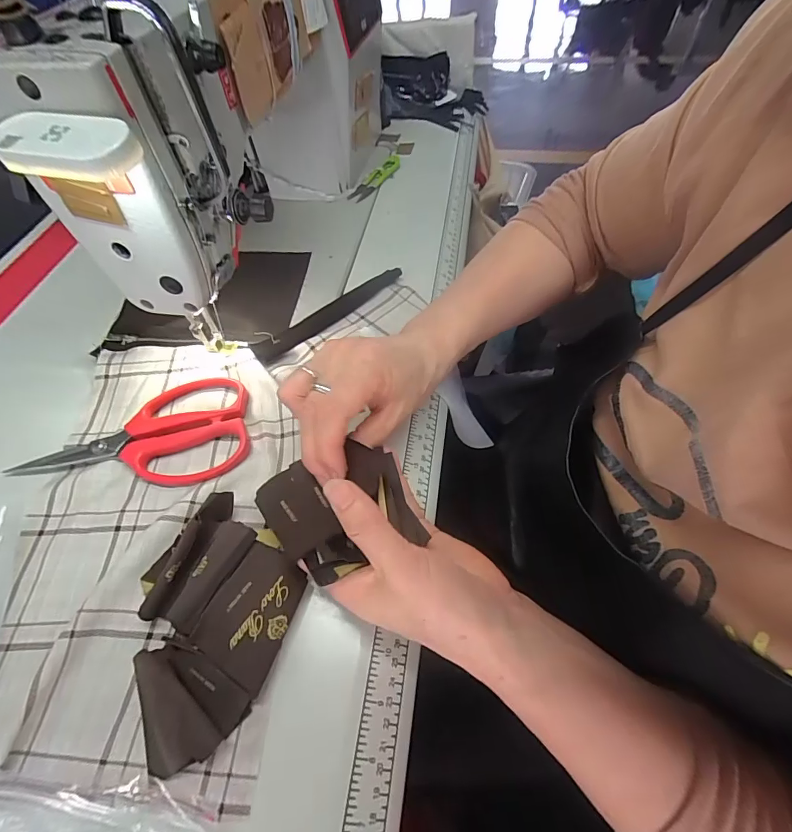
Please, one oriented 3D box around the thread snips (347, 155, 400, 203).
[{"bbox_3d":[-0.024,-0.311,0.555,0.024,0.016,0.108,31,62,23],"label":"thread snips"}]

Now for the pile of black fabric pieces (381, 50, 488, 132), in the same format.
[{"bbox_3d":[0.060,-0.501,0.651,0.159,0.070,0.124,3,55,6],"label":"pile of black fabric pieces"}]

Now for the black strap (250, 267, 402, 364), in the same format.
[{"bbox_3d":[-0.062,-0.101,0.407,0.168,0.007,0.029,-40,61,-22],"label":"black strap"}]

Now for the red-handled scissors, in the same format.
[{"bbox_3d":[-0.205,0.017,0.332,0.174,0.011,0.092,-10,54,-3],"label":"red-handled scissors"}]

